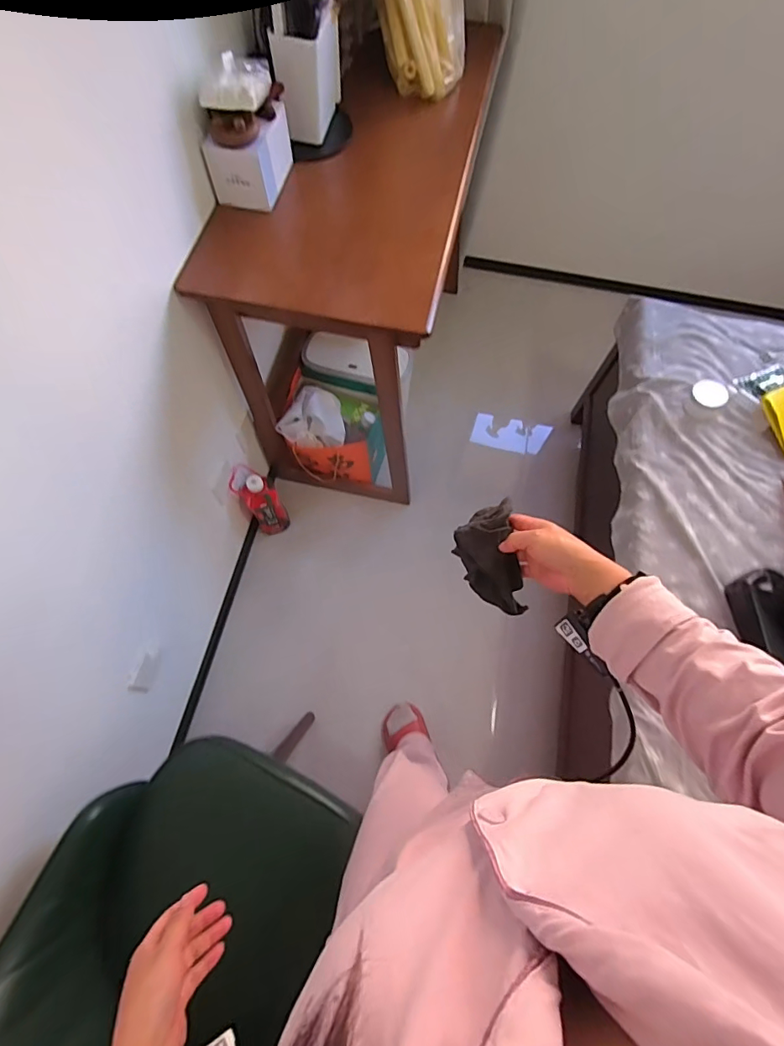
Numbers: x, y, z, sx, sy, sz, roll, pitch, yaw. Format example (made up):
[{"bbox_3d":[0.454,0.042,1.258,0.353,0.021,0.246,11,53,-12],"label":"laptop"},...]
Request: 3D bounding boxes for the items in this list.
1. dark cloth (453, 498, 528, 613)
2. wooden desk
[{"bbox_3d":[0.117,0.046,0.553,0.071,0.032,0.128,-18,102,-8],"label":"dark cloth"},{"bbox_3d":[-0.072,-0.593,1.241,0.431,0.717,0.794,12,68,3],"label":"wooden desk"}]

